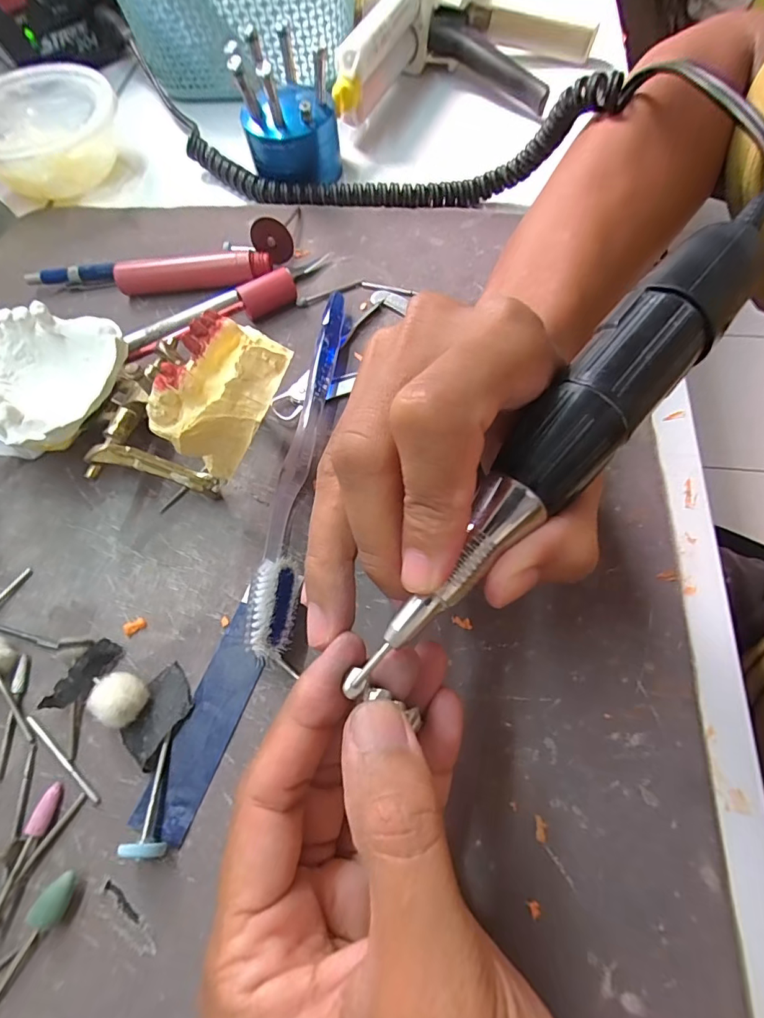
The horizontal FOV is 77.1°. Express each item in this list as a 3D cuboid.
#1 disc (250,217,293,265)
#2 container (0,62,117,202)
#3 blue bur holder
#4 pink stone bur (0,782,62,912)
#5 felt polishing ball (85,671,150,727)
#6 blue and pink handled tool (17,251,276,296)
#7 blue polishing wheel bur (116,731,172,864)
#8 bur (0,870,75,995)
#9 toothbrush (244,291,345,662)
[{"bbox_3d":[-0.064,-0.155,0.278,0.026,0.023,0.007,25,69,14],"label":"disc"},{"bbox_3d":[-0.230,-0.253,0.328,0.099,0.042,0.099,-1,65,3],"label":"container"},{"bbox_3d":[-0.058,-0.246,0.294,0.058,0.064,0.060,-12,65,-3],"label":"blue bur holder"},{"bbox_3d":[-0.123,0.119,0.164,0.008,0.005,0.044,15,67,10],"label":"pink stone bur"},{"bbox_3d":[-0.098,0.070,0.179,0.017,0.016,0.017,-1,65,3],"label":"felt polishing ball"},{"bbox_3d":[-0.134,-0.135,0.276,0.142,0.018,0.014,0,65,3],"label":"blue and pink handled tool"},{"bbox_3d":[-0.079,0.101,0.169,0.013,0.012,0.037,0,51,3],"label":"blue polishing wheel bur"},{"bbox_3d":[-0.114,0.141,0.153,0.009,0.008,0.045,28,83,15],"label":"bur"},{"bbox_3d":[-0.037,-0.027,0.219,0.022,0.022,0.184,2,65,4],"label":"toothbrush"}]

